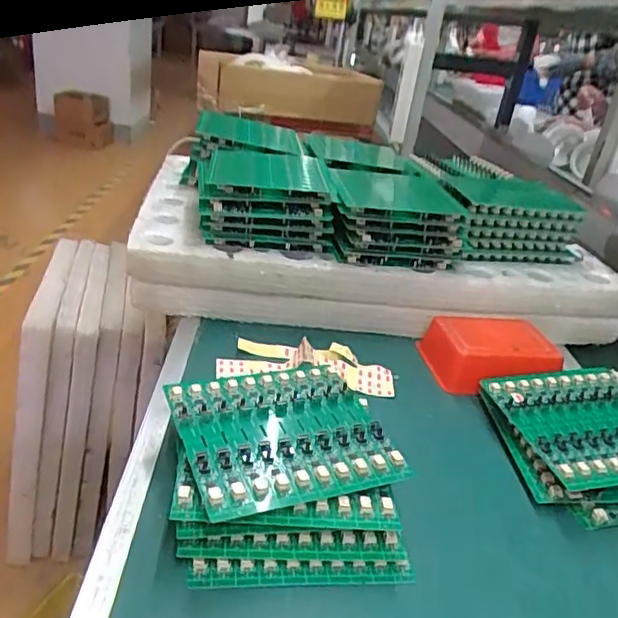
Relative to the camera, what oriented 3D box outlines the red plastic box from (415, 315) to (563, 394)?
[{"bbox_3d":[0.184,0.045,0.585,0.123,0.041,0.094,5,27,-8],"label":"red plastic box"}]

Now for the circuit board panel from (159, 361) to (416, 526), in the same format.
[{"bbox_3d":[-0.019,0.084,0.403,0.137,0.010,0.127,-6,30,-23],"label":"circuit board panel"}]

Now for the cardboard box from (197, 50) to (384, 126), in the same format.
[{"bbox_3d":[-0.054,-0.538,1.419,0.438,0.120,0.248,2,28,-9],"label":"cardboard box"}]

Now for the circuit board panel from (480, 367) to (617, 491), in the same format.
[{"bbox_3d":[0.237,0.095,0.479,0.137,0.017,0.128,-3,30,-12],"label":"circuit board panel"}]

